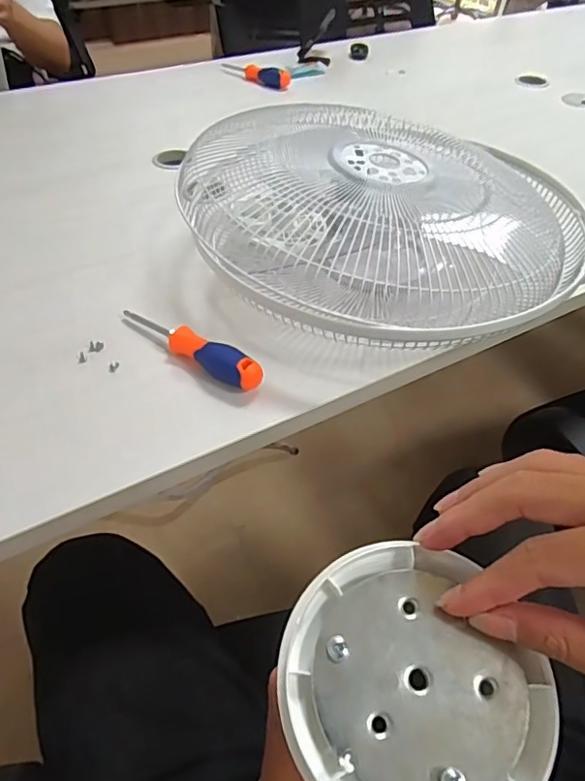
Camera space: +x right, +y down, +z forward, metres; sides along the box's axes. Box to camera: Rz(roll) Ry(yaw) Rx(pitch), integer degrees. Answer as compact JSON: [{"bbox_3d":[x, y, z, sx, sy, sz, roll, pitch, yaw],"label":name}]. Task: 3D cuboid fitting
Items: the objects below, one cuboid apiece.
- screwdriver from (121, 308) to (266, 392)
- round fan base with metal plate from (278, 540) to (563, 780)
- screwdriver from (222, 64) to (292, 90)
[{"bbox_3d":[-0.106,-0.049,0.554,0.184,0.032,0.026,30,52,24],"label":"screwdriver"},{"bbox_3d":[0.047,0.114,0.215,0.093,0.026,0.100,1,46,-1],"label":"round fan base with metal plate"},{"bbox_3d":[-0.081,-0.665,1.161,0.178,0.030,0.041,35,54,28],"label":"screwdriver"}]

